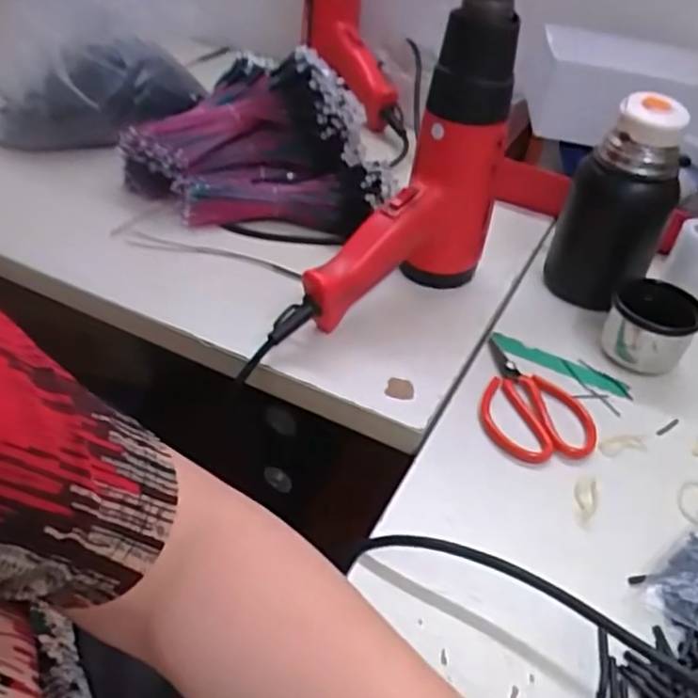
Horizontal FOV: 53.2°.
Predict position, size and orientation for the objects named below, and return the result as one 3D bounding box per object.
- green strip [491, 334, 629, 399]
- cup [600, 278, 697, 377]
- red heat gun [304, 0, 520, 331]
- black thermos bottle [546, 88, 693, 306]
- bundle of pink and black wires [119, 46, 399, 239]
[{"bbox_3d":[0.170,0.014,0.567,0.113,0.004,0.027,22,37,16],"label":"green strip"},{"bbox_3d":[0.242,-0.019,0.558,0.065,0.053,0.069,22,42,18],"label":"cup"},{"bbox_3d":[0.050,-0.126,0.527,0.077,0.237,0.169,26,43,22],"label":"red heat gun"},{"bbox_3d":[0.227,-0.120,0.593,0.072,0.172,0.065,9,40,3],"label":"black thermos bottle"},{"bbox_3d":[-0.083,-0.211,0.698,0.264,0.118,0.186,9,40,3],"label":"bundle of pink and black wires"}]

